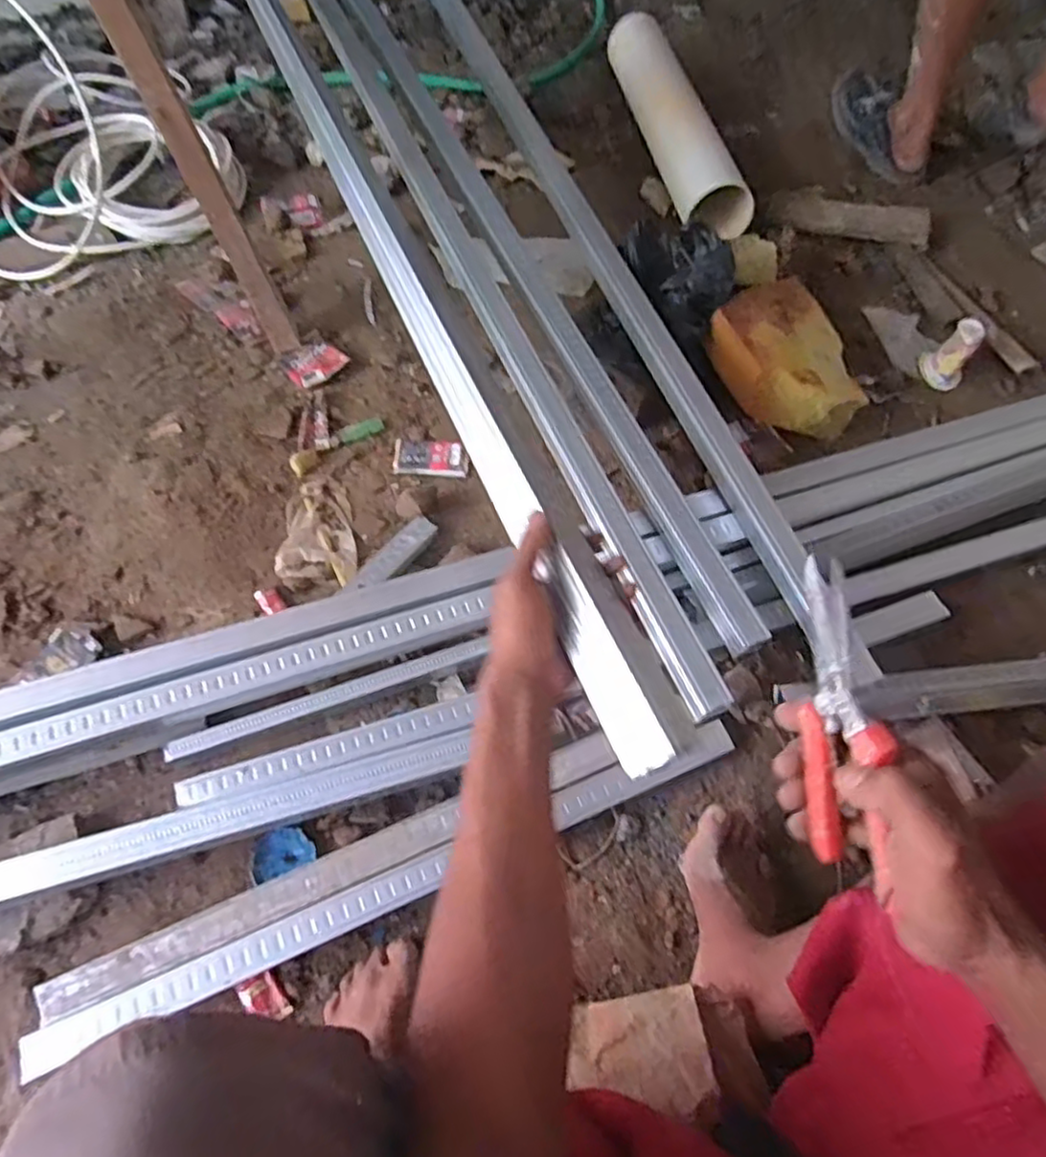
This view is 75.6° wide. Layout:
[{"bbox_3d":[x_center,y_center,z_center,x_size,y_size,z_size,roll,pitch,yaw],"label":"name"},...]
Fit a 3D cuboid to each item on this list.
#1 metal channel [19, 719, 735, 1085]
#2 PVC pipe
[{"bbox_3d":[-0.106,0.303,0.680,0.719,0.033,0.037,-20,62,-14],"label":"metal channel"},{"bbox_3d":[0.289,-0.877,1.279,0.102,0.111,0.596,-9,60,-8],"label":"PVC pipe"}]

